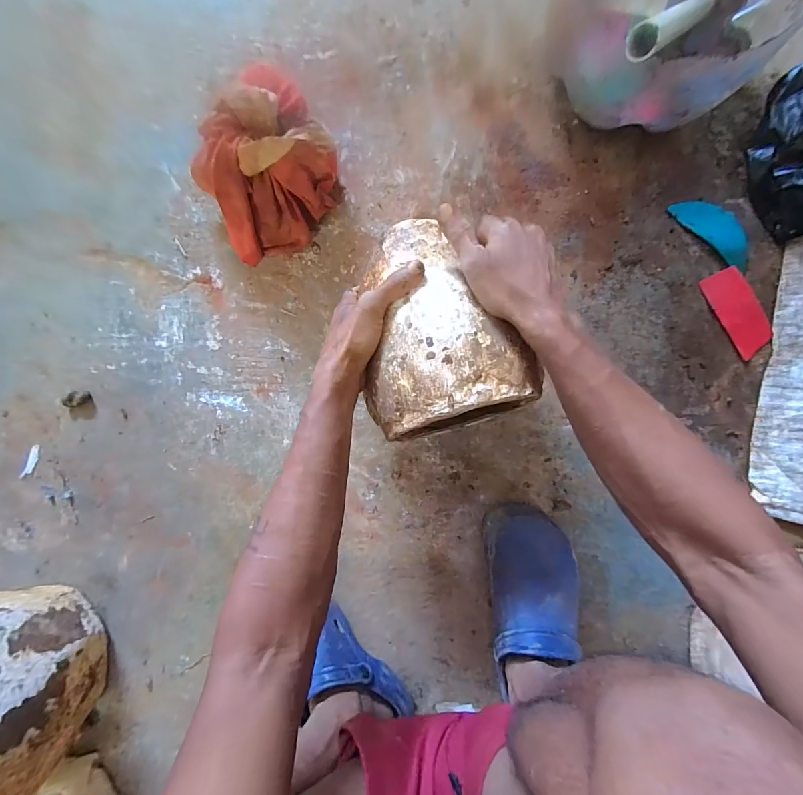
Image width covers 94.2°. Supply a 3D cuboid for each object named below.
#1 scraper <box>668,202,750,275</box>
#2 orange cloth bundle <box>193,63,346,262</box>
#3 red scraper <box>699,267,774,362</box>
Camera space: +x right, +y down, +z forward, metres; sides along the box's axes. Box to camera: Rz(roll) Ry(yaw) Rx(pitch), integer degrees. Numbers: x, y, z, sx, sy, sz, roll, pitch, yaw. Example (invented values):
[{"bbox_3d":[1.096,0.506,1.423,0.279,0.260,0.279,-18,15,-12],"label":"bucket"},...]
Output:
[{"bbox_3d":[0.393,-0.210,0.463,0.042,0.007,0.114,-44,86,6],"label":"scraper"},{"bbox_3d":[-0.171,-0.279,0.465,0.136,0.135,0.205,40,96,5],"label":"orange cloth bundle"},{"bbox_3d":[0.420,-0.107,0.461,0.048,0.004,0.108,-28,88,7],"label":"red scraper"}]

